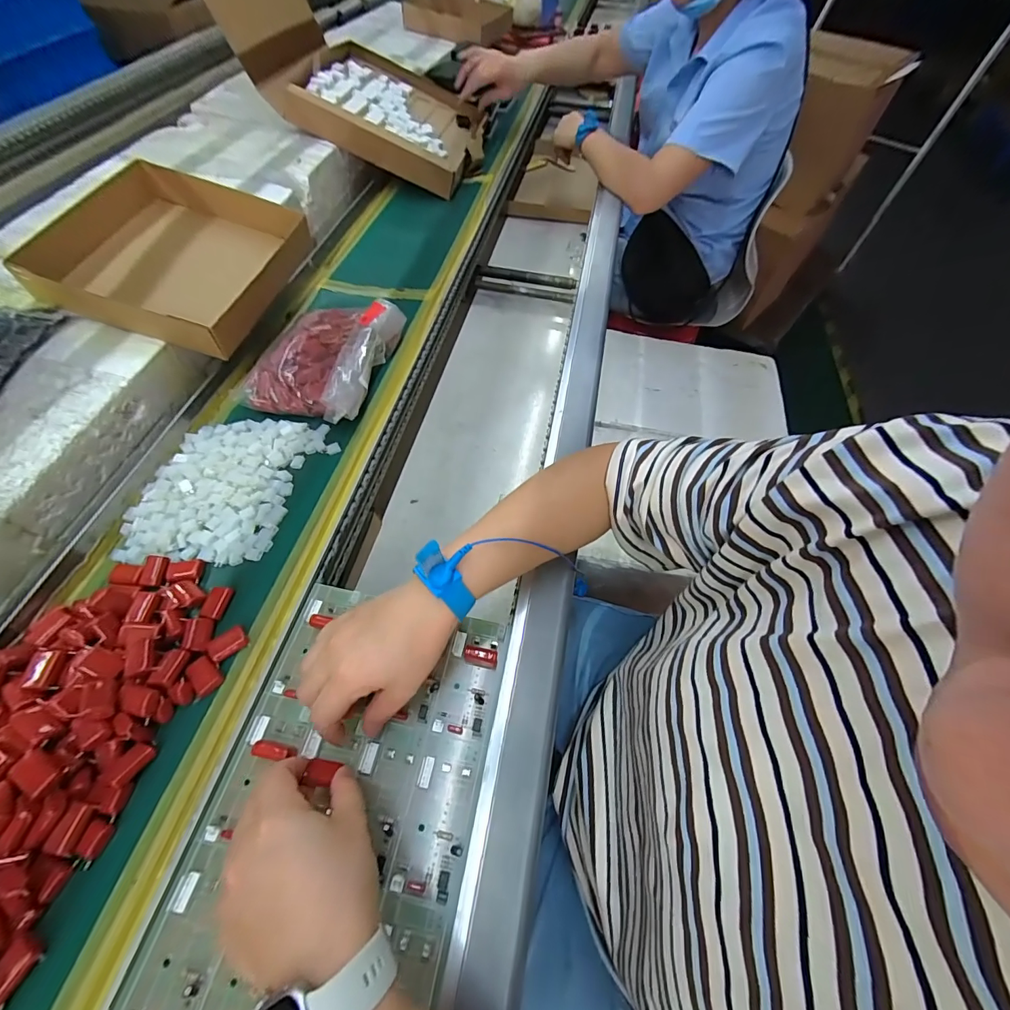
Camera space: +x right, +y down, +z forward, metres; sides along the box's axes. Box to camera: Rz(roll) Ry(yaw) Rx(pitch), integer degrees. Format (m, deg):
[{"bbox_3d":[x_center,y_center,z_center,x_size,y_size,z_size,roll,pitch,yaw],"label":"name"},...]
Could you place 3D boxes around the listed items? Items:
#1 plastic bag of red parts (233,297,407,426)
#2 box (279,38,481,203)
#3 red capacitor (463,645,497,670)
[{"bbox_3d":[-0.213,-0.172,0.501,0.145,0.054,0.177,11,59,4],"label":"plastic bag of red parts"},{"bbox_3d":[-0.195,-0.721,0.790,0.311,0.055,0.276,17,61,-12],"label":"box"},{"bbox_3d":[-0.020,0.127,0.358,0.028,0.022,0.012,11,59,3],"label":"red capacitor"}]

